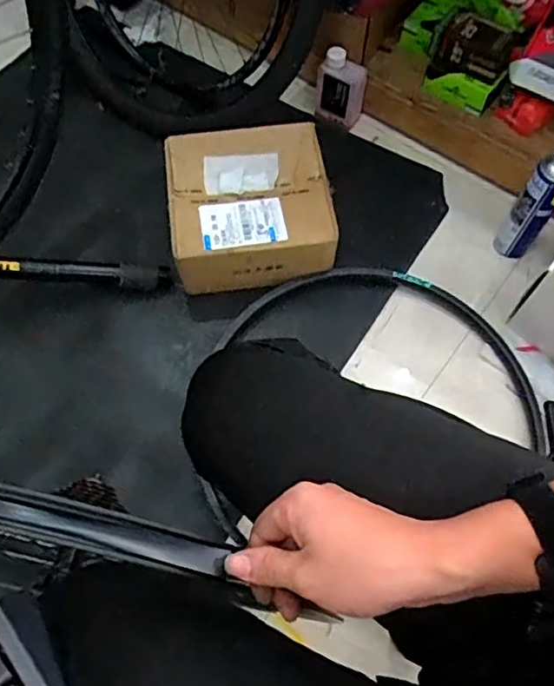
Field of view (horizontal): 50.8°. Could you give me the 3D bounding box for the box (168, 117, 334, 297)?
[{"bbox_3d":[-0.048,-0.244,1.029,0.275,0.096,0.257,-8,65,-5],"label":"box"}]

